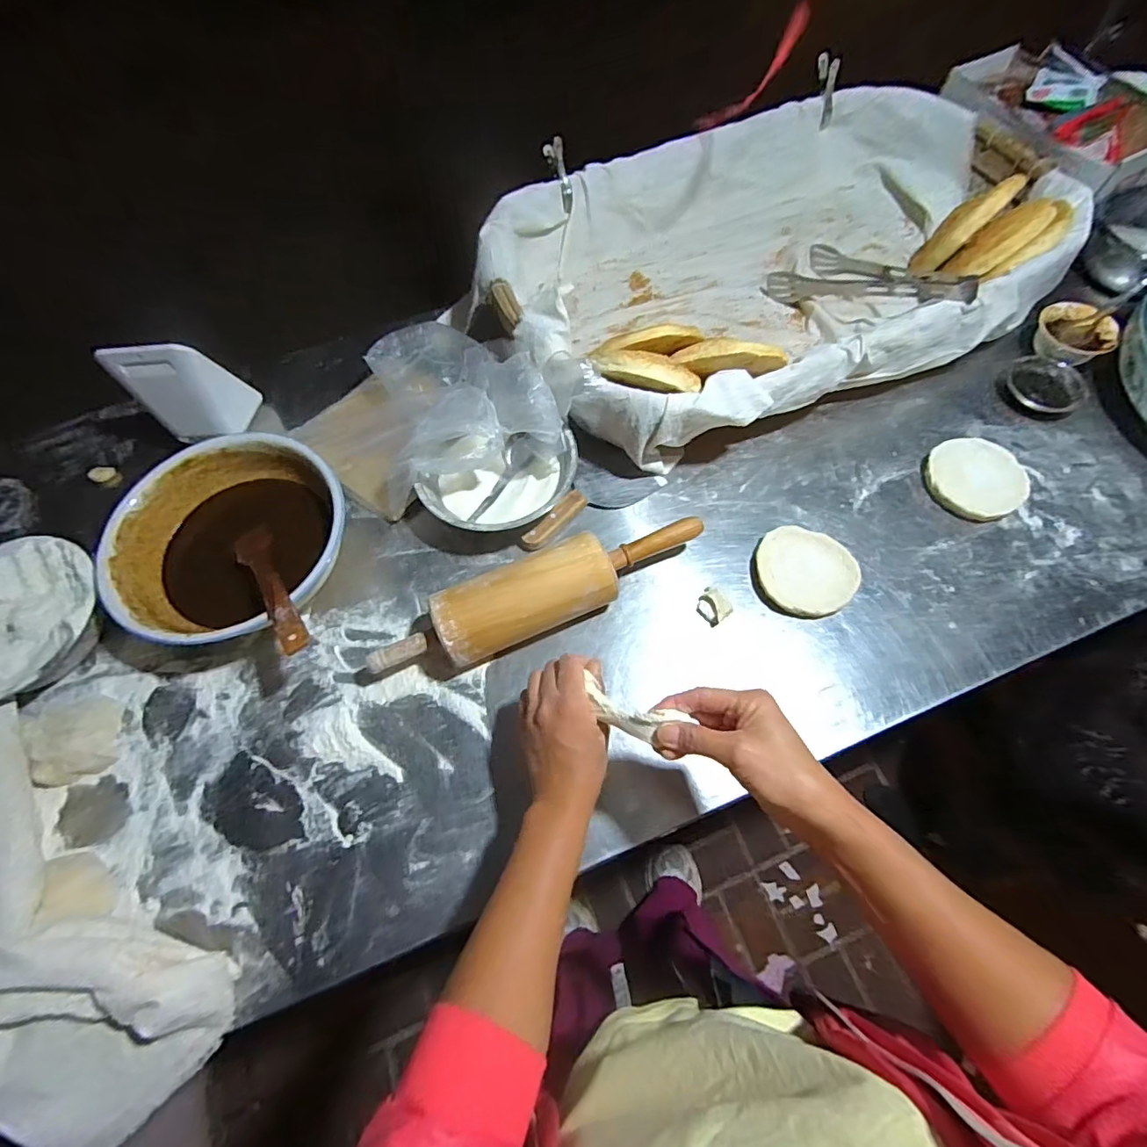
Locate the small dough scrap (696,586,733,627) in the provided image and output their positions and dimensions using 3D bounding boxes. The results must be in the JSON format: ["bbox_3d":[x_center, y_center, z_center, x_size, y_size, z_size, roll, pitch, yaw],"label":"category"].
[{"bbox_3d":[0.158,0.034,0.580,0.039,0.018,0.036,-1,66,2],"label":"small dough scrap"}]

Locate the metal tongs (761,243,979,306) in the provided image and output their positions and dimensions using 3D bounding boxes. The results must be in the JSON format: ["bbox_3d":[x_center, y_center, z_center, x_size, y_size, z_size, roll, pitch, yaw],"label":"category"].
[{"bbox_3d":[0.405,-0.397,0.703,0.116,0.046,0.260,-41,46,-11],"label":"metal tongs"}]

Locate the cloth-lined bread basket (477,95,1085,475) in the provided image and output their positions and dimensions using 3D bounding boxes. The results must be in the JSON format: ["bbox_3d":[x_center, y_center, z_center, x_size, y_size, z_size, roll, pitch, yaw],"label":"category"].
[{"bbox_3d":[0.253,-0.429,0.722,0.725,0.163,0.475,-21,67,-7],"label":"cloth-lined bread basket"}]

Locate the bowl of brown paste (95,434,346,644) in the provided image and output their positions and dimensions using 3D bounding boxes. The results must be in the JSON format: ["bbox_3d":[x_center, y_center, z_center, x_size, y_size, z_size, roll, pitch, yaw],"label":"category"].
[{"bbox_3d":[-0.381,-0.036,0.598,0.238,0.094,0.247,-1,66,2],"label":"bowl of brown paste"}]

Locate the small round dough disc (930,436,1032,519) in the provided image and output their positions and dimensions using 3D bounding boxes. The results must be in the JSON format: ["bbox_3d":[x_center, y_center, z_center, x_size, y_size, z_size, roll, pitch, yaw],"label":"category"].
[{"bbox_3d":[0.486,-0.116,0.626,0.106,0.022,0.106,-1,66,2],"label":"small round dough disc"}]

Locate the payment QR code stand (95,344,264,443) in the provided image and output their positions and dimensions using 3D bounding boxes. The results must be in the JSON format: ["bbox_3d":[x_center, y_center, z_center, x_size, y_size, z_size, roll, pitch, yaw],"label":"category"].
[{"bbox_3d":[-0.477,-0.226,0.645,0.118,0.132,0.048,-30,68,-11],"label":"payment QR code stand"}]

